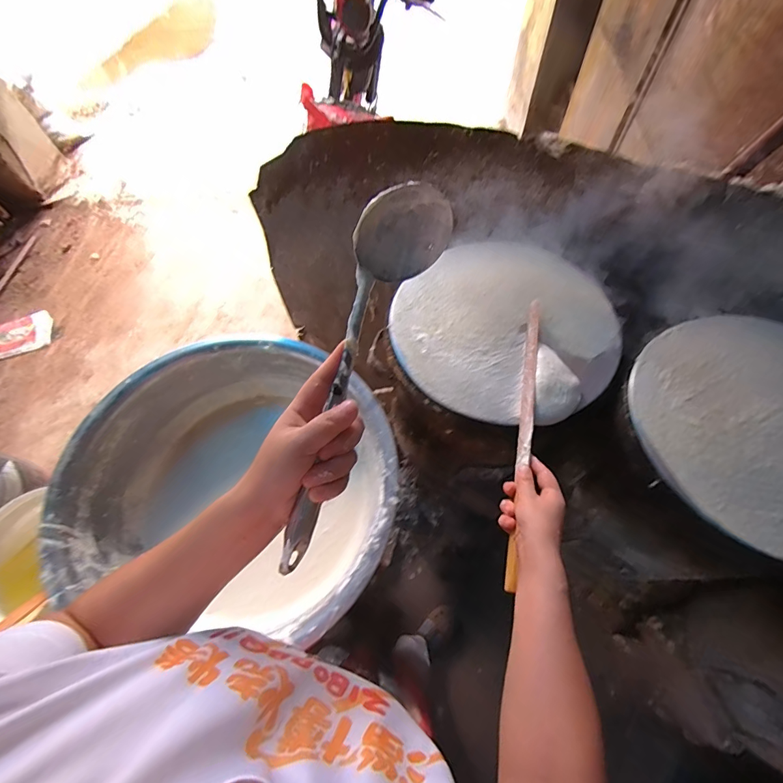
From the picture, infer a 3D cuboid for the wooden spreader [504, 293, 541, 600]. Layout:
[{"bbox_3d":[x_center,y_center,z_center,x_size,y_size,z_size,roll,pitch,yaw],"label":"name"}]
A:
[{"bbox_3d":[0.191,0.047,0.552,0.015,0.024,0.431,11,66,7],"label":"wooden spreader"}]

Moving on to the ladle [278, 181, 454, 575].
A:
[{"bbox_3d":[-0.030,-0.019,0.324,0.069,0.087,0.332,18,81,11],"label":"ladle"}]

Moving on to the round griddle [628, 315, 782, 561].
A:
[{"bbox_3d":[0.549,0.041,0.552,0.385,0.039,0.359,-1,64,2],"label":"round griddle"}]

